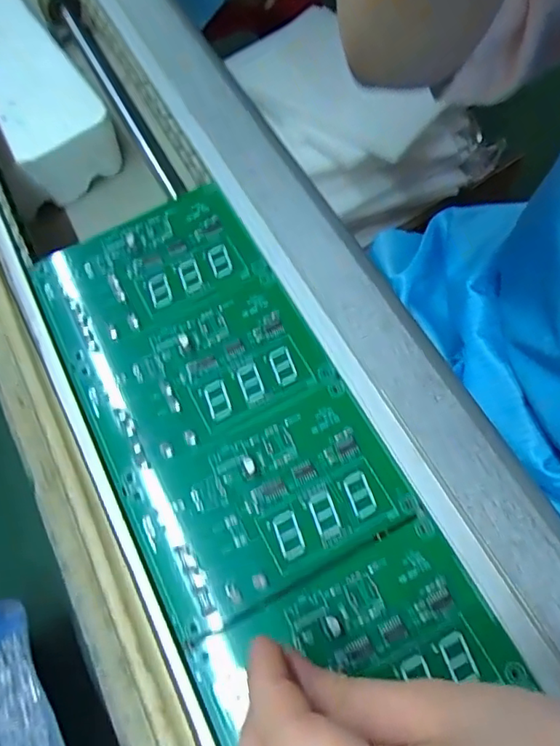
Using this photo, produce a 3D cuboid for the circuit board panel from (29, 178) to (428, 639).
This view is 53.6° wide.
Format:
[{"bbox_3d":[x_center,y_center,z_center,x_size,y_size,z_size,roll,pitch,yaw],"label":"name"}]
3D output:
[{"bbox_3d":[-0.041,0.001,0.294,0.121,0.009,0.224,-28,66,-6],"label":"circuit board panel"}]

